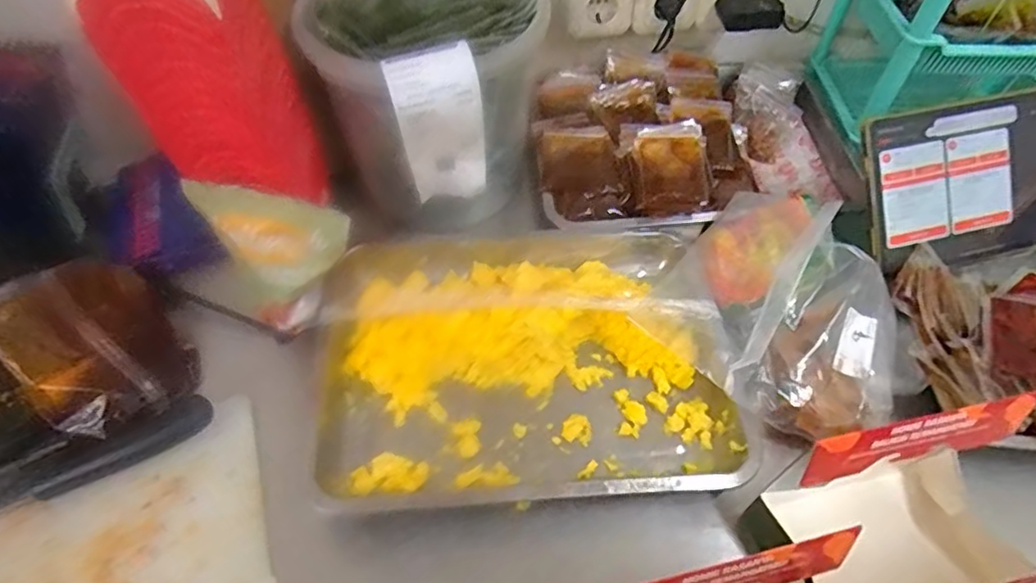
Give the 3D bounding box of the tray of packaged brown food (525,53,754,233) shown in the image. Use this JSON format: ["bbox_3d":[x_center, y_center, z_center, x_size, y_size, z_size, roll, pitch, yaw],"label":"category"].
[{"bbox_3d":[0.171,-0.200,0.748,0.305,0.062,0.284,-2,58,-2],"label":"tray of packaged brown food"}]

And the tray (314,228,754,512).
[{"bbox_3d":[0.004,0.058,0.592,0.387,0.037,0.297,-4,58,-3],"label":"tray"}]

